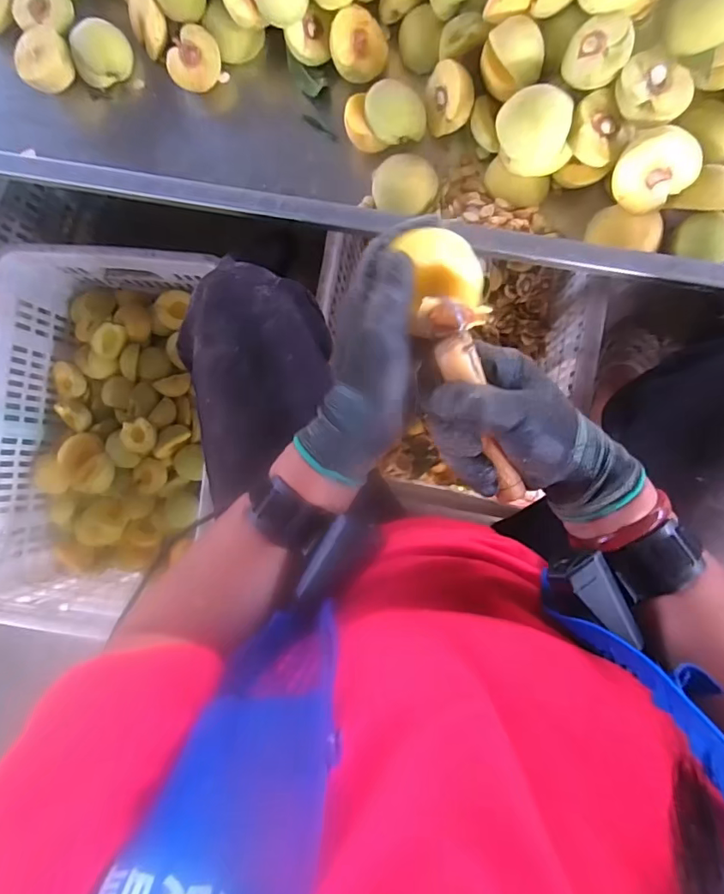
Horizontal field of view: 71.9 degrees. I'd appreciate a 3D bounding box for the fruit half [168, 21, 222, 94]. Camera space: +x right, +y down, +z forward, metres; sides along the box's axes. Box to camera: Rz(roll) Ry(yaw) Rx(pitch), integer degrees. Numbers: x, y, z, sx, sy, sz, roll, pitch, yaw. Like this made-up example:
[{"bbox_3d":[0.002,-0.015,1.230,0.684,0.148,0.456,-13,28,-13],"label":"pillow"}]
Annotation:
[{"bbox_3d":[-0.177,-0.409,0.533,0.057,0.024,0.052,-36,103,14],"label":"fruit half"}]

